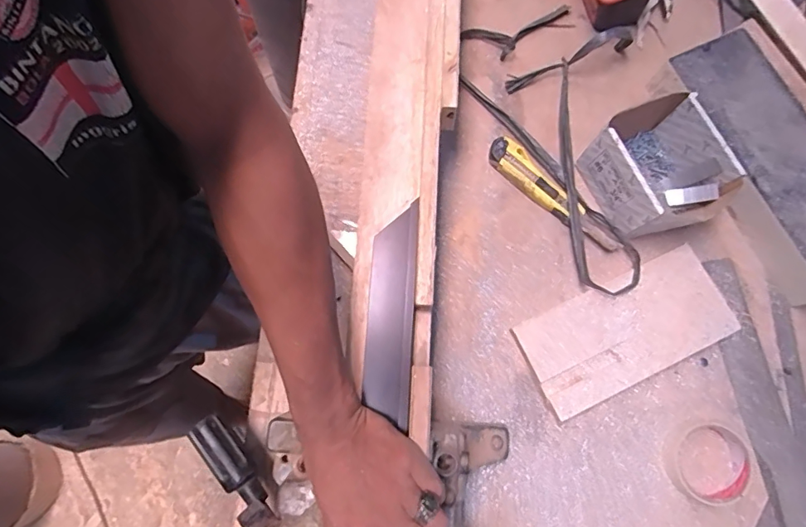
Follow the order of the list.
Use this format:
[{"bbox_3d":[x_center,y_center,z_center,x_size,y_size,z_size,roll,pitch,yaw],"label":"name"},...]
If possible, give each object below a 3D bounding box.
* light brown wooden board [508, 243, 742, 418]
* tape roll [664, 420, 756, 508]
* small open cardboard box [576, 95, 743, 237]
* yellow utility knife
[{"bbox_3d":[0.264,0.078,0.566,0.246,0.023,0.116,-25,77,-7],"label":"light brown wooden board"},{"bbox_3d":[0.342,0.219,0.524,0.094,0.020,0.087,0,76,0],"label":"tape roll"},{"bbox_3d":[0.312,-0.113,0.577,0.129,0.075,0.146,-26,77,-7],"label":"small open cardboard box"},{"bbox_3d":[0.170,-0.108,0.610,0.038,0.020,0.141,-44,80,-10],"label":"yellow utility knife"}]

